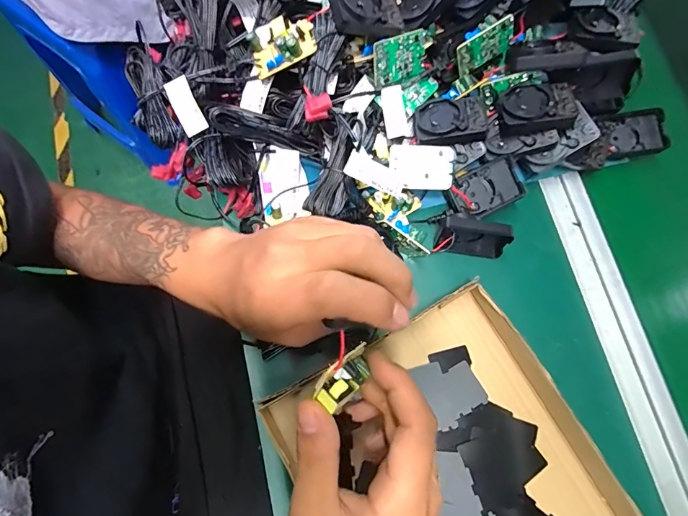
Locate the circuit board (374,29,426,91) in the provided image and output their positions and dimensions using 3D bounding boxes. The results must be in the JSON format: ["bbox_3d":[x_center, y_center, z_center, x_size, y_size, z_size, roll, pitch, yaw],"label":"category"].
[{"bbox_3d":[0.046,-0.167,0.341,0.050,0.040,0.008,-26,47,-17],"label":"circuit board"}]

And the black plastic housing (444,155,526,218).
[{"bbox_3d":[0.122,-0.057,0.350,0.059,0.013,0.041,-27,99,-1],"label":"black plastic housing"}]

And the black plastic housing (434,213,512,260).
[{"bbox_3d":[0.110,-0.019,0.343,0.060,0.040,0.022,8,77,1],"label":"black plastic housing"}]

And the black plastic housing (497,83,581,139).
[{"bbox_3d":[0.160,-0.126,0.338,0.063,0.020,0.041,-7,77,-2],"label":"black plastic housing"}]

